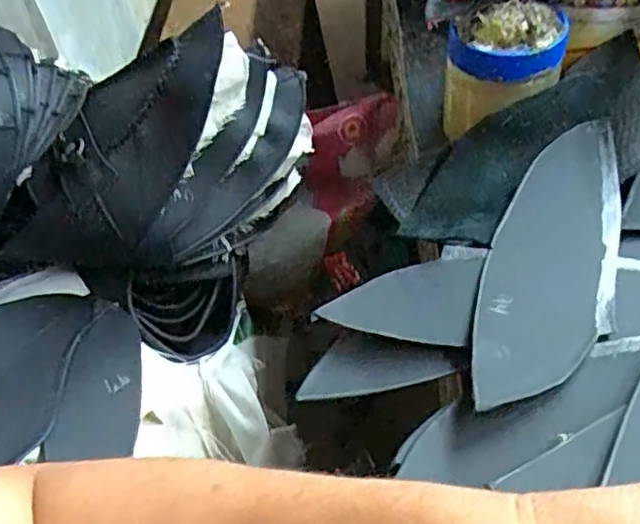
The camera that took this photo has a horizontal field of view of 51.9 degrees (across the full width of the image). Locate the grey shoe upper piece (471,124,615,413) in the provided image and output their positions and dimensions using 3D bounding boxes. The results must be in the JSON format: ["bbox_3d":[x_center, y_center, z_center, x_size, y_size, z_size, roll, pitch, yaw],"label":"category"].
[{"bbox_3d":[0.130,-0.007,0.369,0.064,0.014,0.219,11,50,15],"label":"grey shoe upper piece"}]

